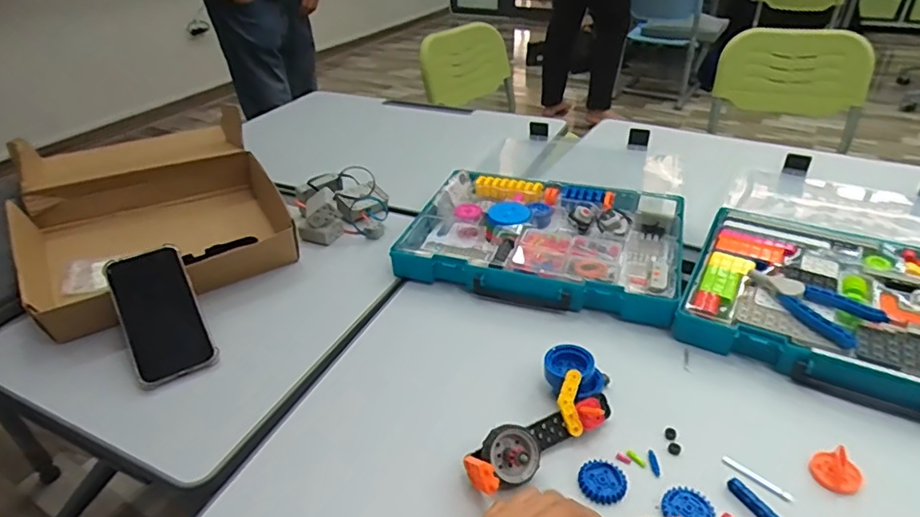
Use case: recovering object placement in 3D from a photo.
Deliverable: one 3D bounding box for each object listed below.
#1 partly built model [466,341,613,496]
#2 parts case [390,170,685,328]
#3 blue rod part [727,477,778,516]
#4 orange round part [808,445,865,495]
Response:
[{"bbox_3d":[0.079,0.151,0.503,0.074,0.045,0.189,21,41,32],"label":"partly built model"},{"bbox_3d":[0.115,-0.025,0.769,0.361,0.070,0.252,7,33,17],"label":"parts case"},{"bbox_3d":[0.245,0.203,0.442,0.011,0.010,0.061,-18,38,-22],"label":"blue rod part"},{"bbox_3d":[0.321,0.178,0.466,0.032,0.017,0.037,-29,42,-33],"label":"orange round part"}]

